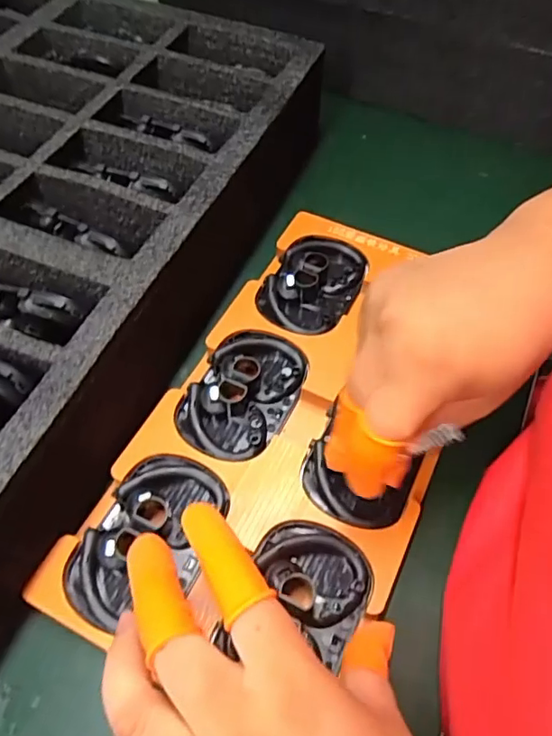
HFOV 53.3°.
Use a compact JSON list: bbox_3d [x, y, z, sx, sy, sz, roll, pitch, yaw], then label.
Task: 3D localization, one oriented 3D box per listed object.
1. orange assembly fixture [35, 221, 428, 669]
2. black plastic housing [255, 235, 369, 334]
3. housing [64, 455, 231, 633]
[{"bbox_3d":[0.018,0.025,0.320,0.151,0.020,0.298,24,58,13],"label":"orange assembly fixture"},{"bbox_3d":[0.025,-0.058,0.377,0.059,0.022,0.087,22,59,15],"label":"black plastic housing"},{"bbox_3d":[-0.064,0.084,0.278,0.058,0.019,0.088,22,58,13],"label":"housing"}]

